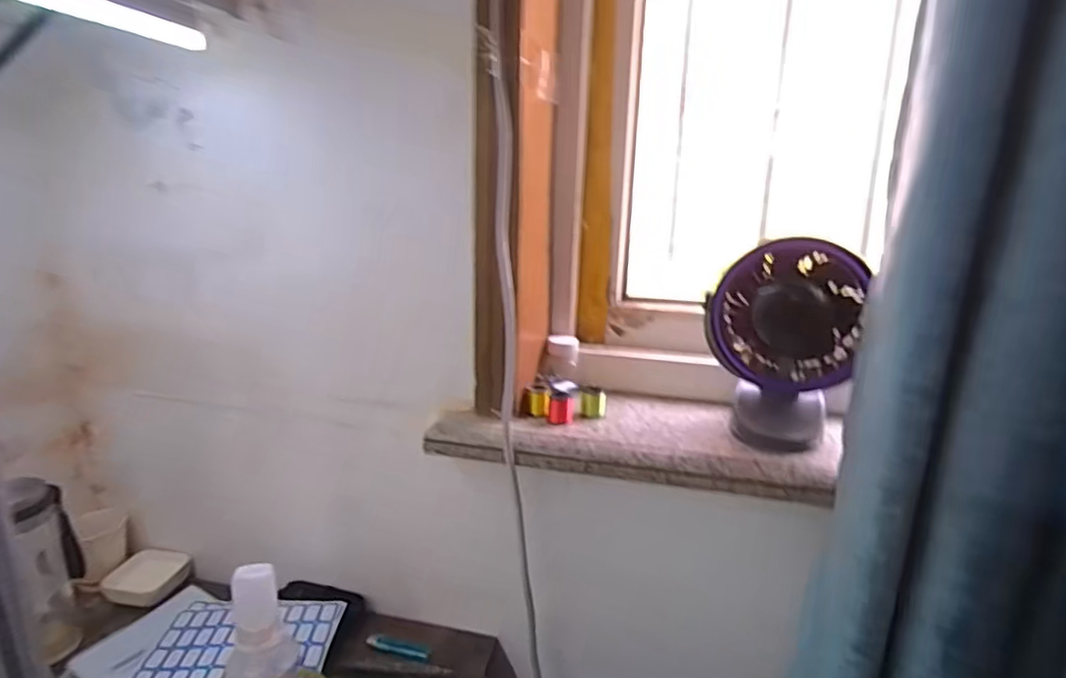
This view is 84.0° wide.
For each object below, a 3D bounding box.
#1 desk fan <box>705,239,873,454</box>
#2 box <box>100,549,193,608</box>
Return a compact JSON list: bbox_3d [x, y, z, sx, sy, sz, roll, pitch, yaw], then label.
[{"bbox_3d":[0.243,0.005,0.596,0.124,0.193,0.078,8,18,16],"label":"desk fan"},{"bbox_3d":[-0.531,0.330,0.820,0.085,0.027,0.087,6,18,9],"label":"box"}]

